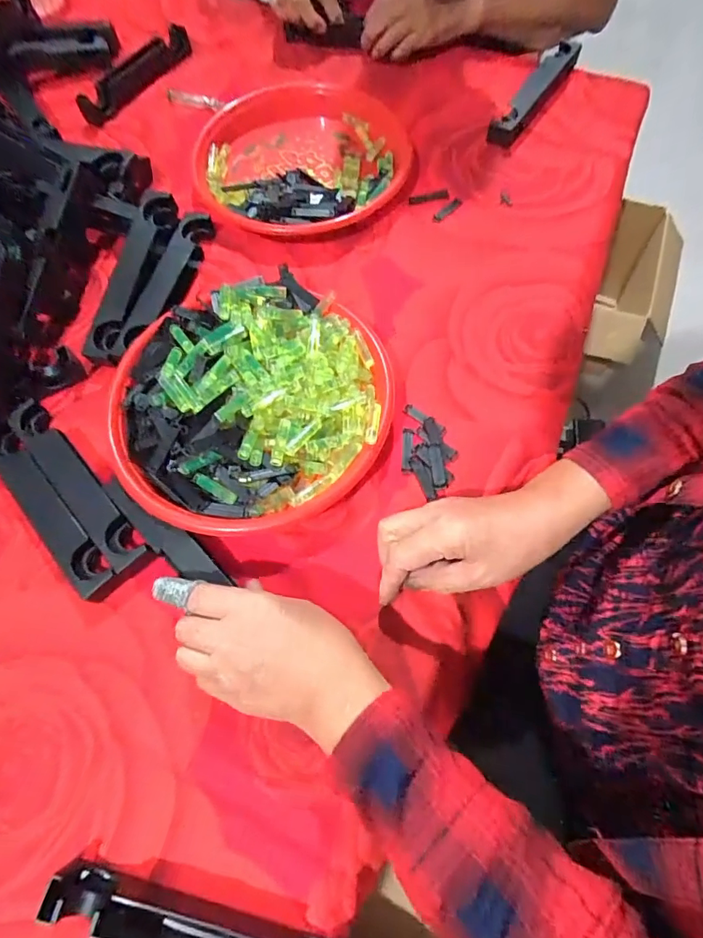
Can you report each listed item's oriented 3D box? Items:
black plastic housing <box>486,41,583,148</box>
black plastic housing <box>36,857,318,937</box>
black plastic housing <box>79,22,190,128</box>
[{"bbox_3d":[0.236,-0.476,0.600,0.032,0.028,0.231,32,71,14],"label":"black plastic housing"},{"bbox_3d":[-0.099,0.295,0.301,0.198,0.031,0.025,11,67,6],"label":"black plastic housing"},{"bbox_3d":[-0.276,-0.510,0.610,0.055,0.020,0.175,36,74,14],"label":"black plastic housing"}]

